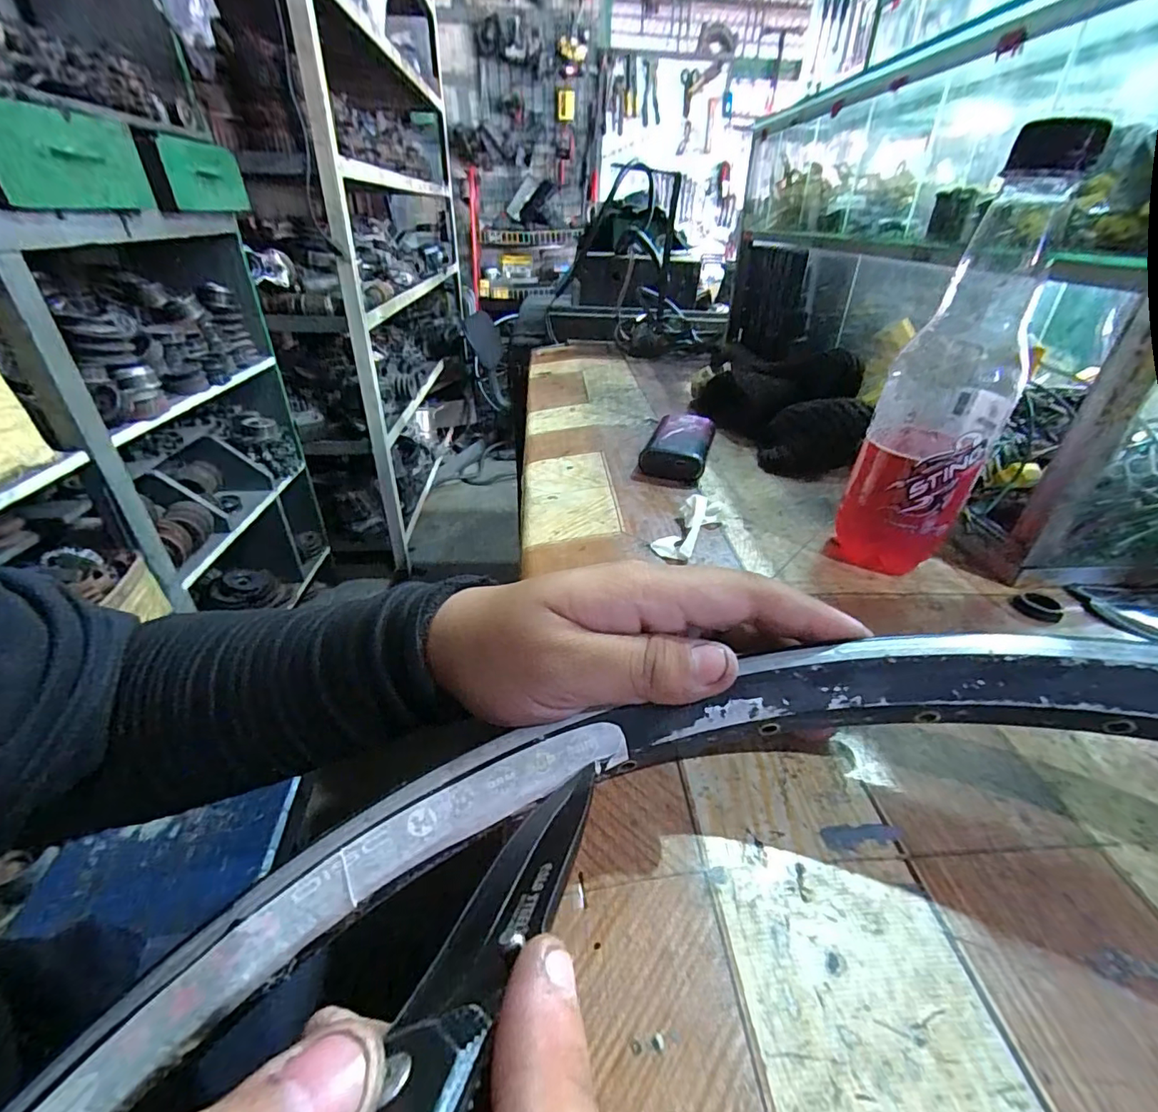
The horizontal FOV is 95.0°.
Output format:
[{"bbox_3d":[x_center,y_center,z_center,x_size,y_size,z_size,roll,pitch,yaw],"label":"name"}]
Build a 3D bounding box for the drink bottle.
[{"bbox_3d":[0.184,-0.084,0.264,0.057,0.189,0.063,21,38,26],"label":"drink bottle"}]

